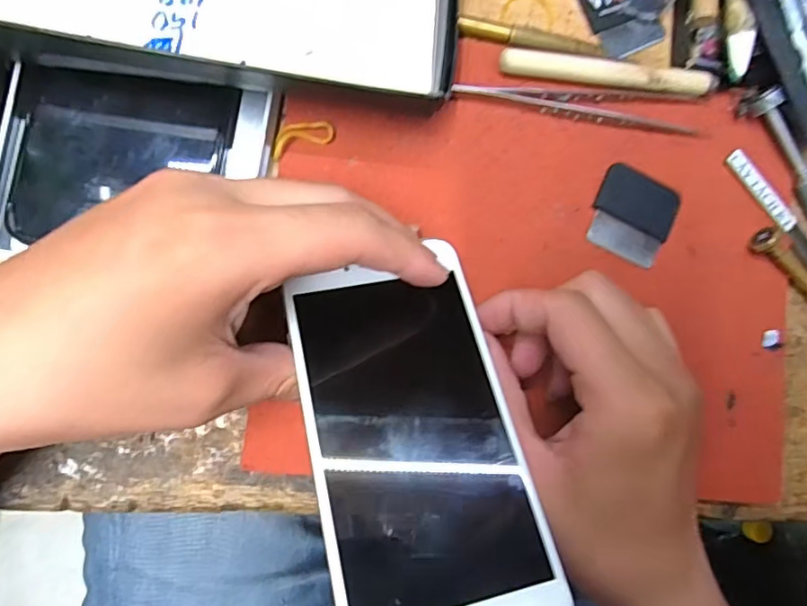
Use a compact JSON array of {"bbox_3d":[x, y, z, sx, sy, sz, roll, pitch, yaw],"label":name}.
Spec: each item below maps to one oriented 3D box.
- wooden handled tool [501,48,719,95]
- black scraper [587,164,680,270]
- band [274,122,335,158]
[{"bbox_3d":[0.097,-0.109,0.258,0.105,0.009,0.010,3,88,-9],"label":"wooden handled tool"},{"bbox_3d":[0.111,-0.042,0.261,0.039,0.004,0.043,24,85,-8],"label":"black scraper"},{"bbox_3d":[-0.044,-0.074,0.239,0.028,0.006,0.013,-19,92,-9],"label":"band"}]

